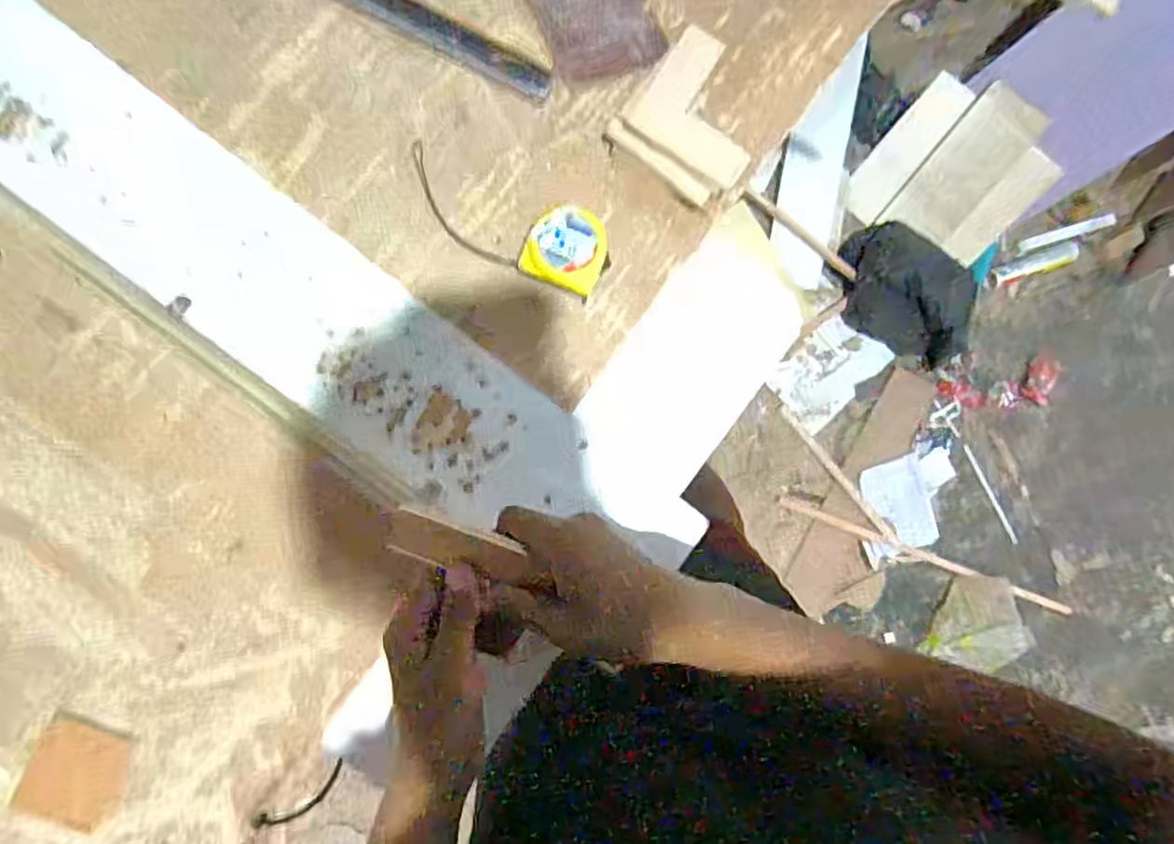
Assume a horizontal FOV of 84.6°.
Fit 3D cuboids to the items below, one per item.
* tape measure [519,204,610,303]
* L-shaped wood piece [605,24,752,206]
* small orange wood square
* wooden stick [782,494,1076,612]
[{"bbox_3d":[-0.015,-0.143,0.537,0.065,0.031,0.064,21,86,-6],"label":"tape measure"},{"bbox_3d":[0.093,-0.254,0.554,0.113,0.039,0.115,40,84,-5],"label":"L-shaped wood piece"},{"bbox_3d":[-0.387,0.269,0.490,0.066,0.006,0.073,26,85,-6],"label":"small orange wood square"},{"bbox_3d":[0.767,0.301,1.435,0.746,0.020,0.025,21,85,-5],"label":"wooden stick"}]

